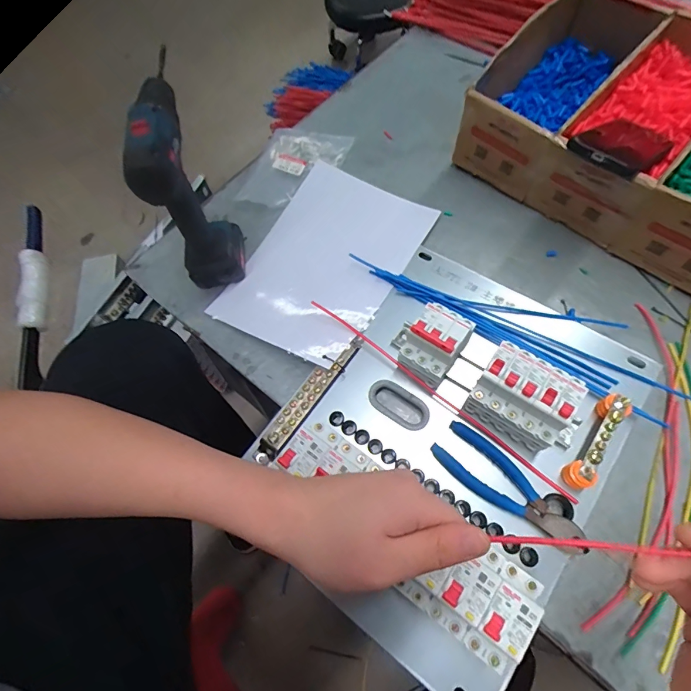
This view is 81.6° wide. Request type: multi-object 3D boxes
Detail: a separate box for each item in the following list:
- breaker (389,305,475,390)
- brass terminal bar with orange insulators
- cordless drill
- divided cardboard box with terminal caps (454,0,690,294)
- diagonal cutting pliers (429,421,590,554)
[{"bbox_3d":[0.098,-0.004,0.438,0.061,0.069,0.079,33,72,18],"label":"breaker"},{"bbox_3d":[0.251,0.096,0.393,0.027,0.035,0.099,30,81,17],"label":"brass terminal bar with orange insulators"},{"bbox_3d":[-0.188,-0.184,0.464,0.072,0.200,0.175,-22,65,-5],"label":"cordless drill"},{"bbox_3d":[0.434,-0.250,0.518,0.527,0.123,0.329,40,74,20],"label":"divided cardboard box with terminal caps"},{"bbox_3d":[0.164,0.142,0.399,0.158,0.013,0.051,39,75,20],"label":"diagonal cutting pliers"}]

